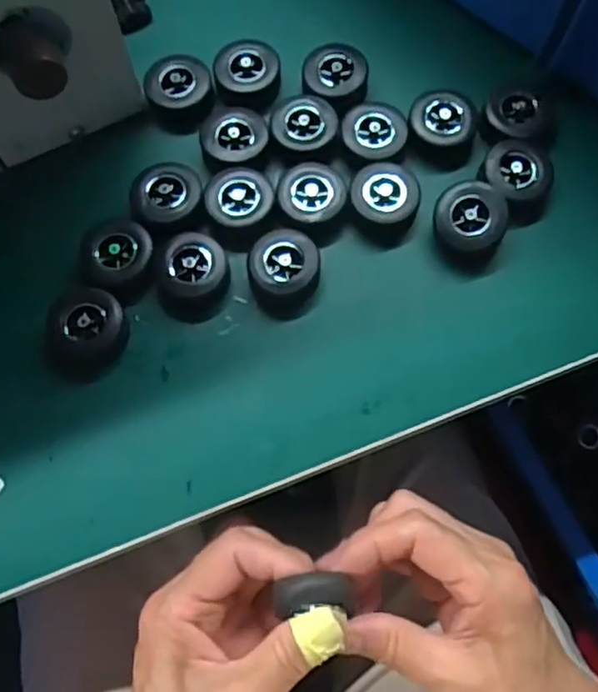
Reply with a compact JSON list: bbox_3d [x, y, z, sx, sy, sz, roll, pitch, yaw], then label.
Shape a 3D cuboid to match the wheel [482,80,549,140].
[{"bbox_3d":[0.120,-0.131,0.360,0.035,0.011,0.032,0,75,0],"label":"wheel"}]

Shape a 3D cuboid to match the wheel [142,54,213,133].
[{"bbox_3d":[-0.068,-0.145,0.372,0.037,0.019,0.040,0,75,0],"label":"wheel"}]

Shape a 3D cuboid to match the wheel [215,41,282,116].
[{"bbox_3d":[-0.029,-0.156,0.374,0.036,0.019,0.031,11,75,3],"label":"wheel"}]

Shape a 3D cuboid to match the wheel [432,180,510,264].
[{"bbox_3d":[0.088,-0.065,0.340,0.034,0.021,0.037,0,75,0],"label":"wheel"}]

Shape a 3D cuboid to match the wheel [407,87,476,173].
[{"bbox_3d":[0.080,-0.121,0.362,0.037,0.021,0.038,0,75,0],"label":"wheel"}]

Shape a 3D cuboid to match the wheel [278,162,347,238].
[{"bbox_3d":[0.007,-0.077,0.348,0.035,0.019,0.041,-8,75,-2],"label":"wheel"}]

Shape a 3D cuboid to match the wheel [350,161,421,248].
[{"bbox_3d":[0.046,-0.077,0.347,0.036,0.018,0.041,12,75,3],"label":"wheel"}]

